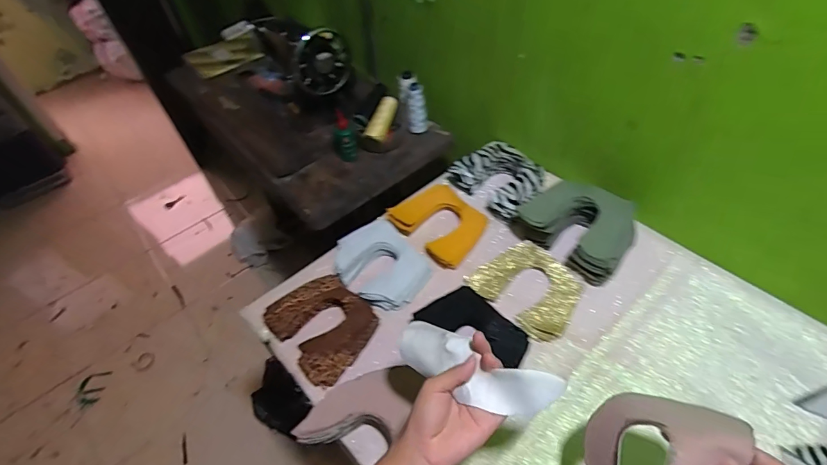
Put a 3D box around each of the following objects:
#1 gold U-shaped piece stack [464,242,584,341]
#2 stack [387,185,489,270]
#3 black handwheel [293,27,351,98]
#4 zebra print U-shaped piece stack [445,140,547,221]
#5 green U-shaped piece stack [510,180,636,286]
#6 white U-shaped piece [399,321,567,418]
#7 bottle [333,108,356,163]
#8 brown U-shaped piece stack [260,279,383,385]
[{"bbox_3d":[0.186,0.082,0.665,0.136,0.011,0.160,-34,55,-21],"label":"gold U-shaped piece stack"},{"bbox_3d":[0.043,-0.022,0.758,0.155,0.027,0.121,33,60,29],"label":"stack"},{"bbox_3d":[-0.192,-0.358,0.897,0.041,0.123,0.127,29,58,27],"label":"black handwheel"},{"bbox_3d":[0.166,-0.104,0.810,0.134,0.046,0.159,-38,56,-24],"label":"zebra print U-shaped piece stack"},{"bbox_3d":[0.277,-0.023,0.714,0.180,0.057,0.173,31,59,28],"label":"green U-shaped piece stack"},{"bbox_3d":[0.058,0.136,0.420,0.163,0.026,0.050,19,54,24],"label":"white U-shaped piece"},{"bbox_3d":[-0.150,-0.206,0.906,0.052,0.100,0.050,-13,50,-5],"label":"bottle"},{"bbox_3d":[-0.140,0.139,0.654,0.131,0.032,0.162,-39,56,-24],"label":"brown U-shaped piece stack"}]

